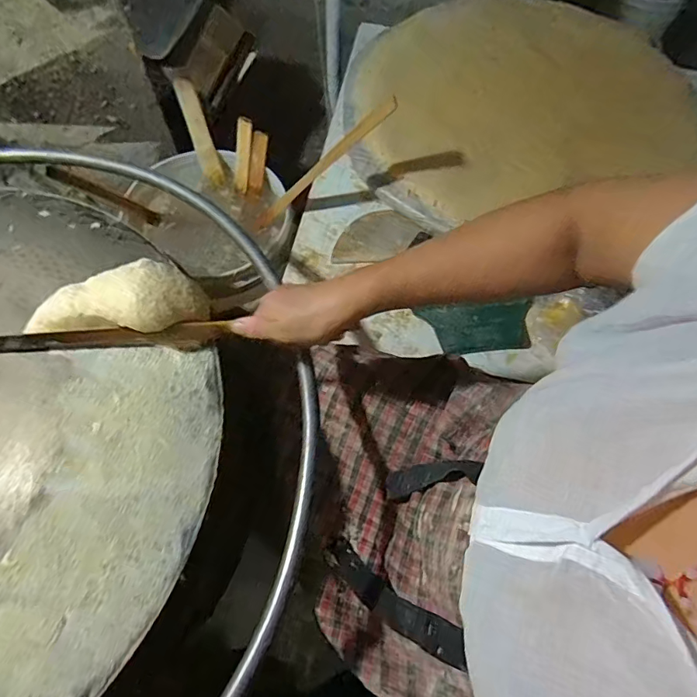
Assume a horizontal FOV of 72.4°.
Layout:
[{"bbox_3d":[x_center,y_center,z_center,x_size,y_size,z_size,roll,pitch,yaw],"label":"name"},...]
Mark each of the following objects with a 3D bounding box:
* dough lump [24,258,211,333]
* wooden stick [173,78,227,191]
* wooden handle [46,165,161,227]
[{"bbox_3d":[-0.231,-0.054,0.472,0.169,0.048,0.069,5,65,0],"label":"dough lump"},{"bbox_3d":[-0.264,-0.380,0.848,0.035,0.177,0.023,-23,29,-12],"label":"wooden stick"},{"bbox_3d":[-0.396,-0.250,0.785,0.016,0.178,0.025,-26,60,34],"label":"wooden handle"}]

